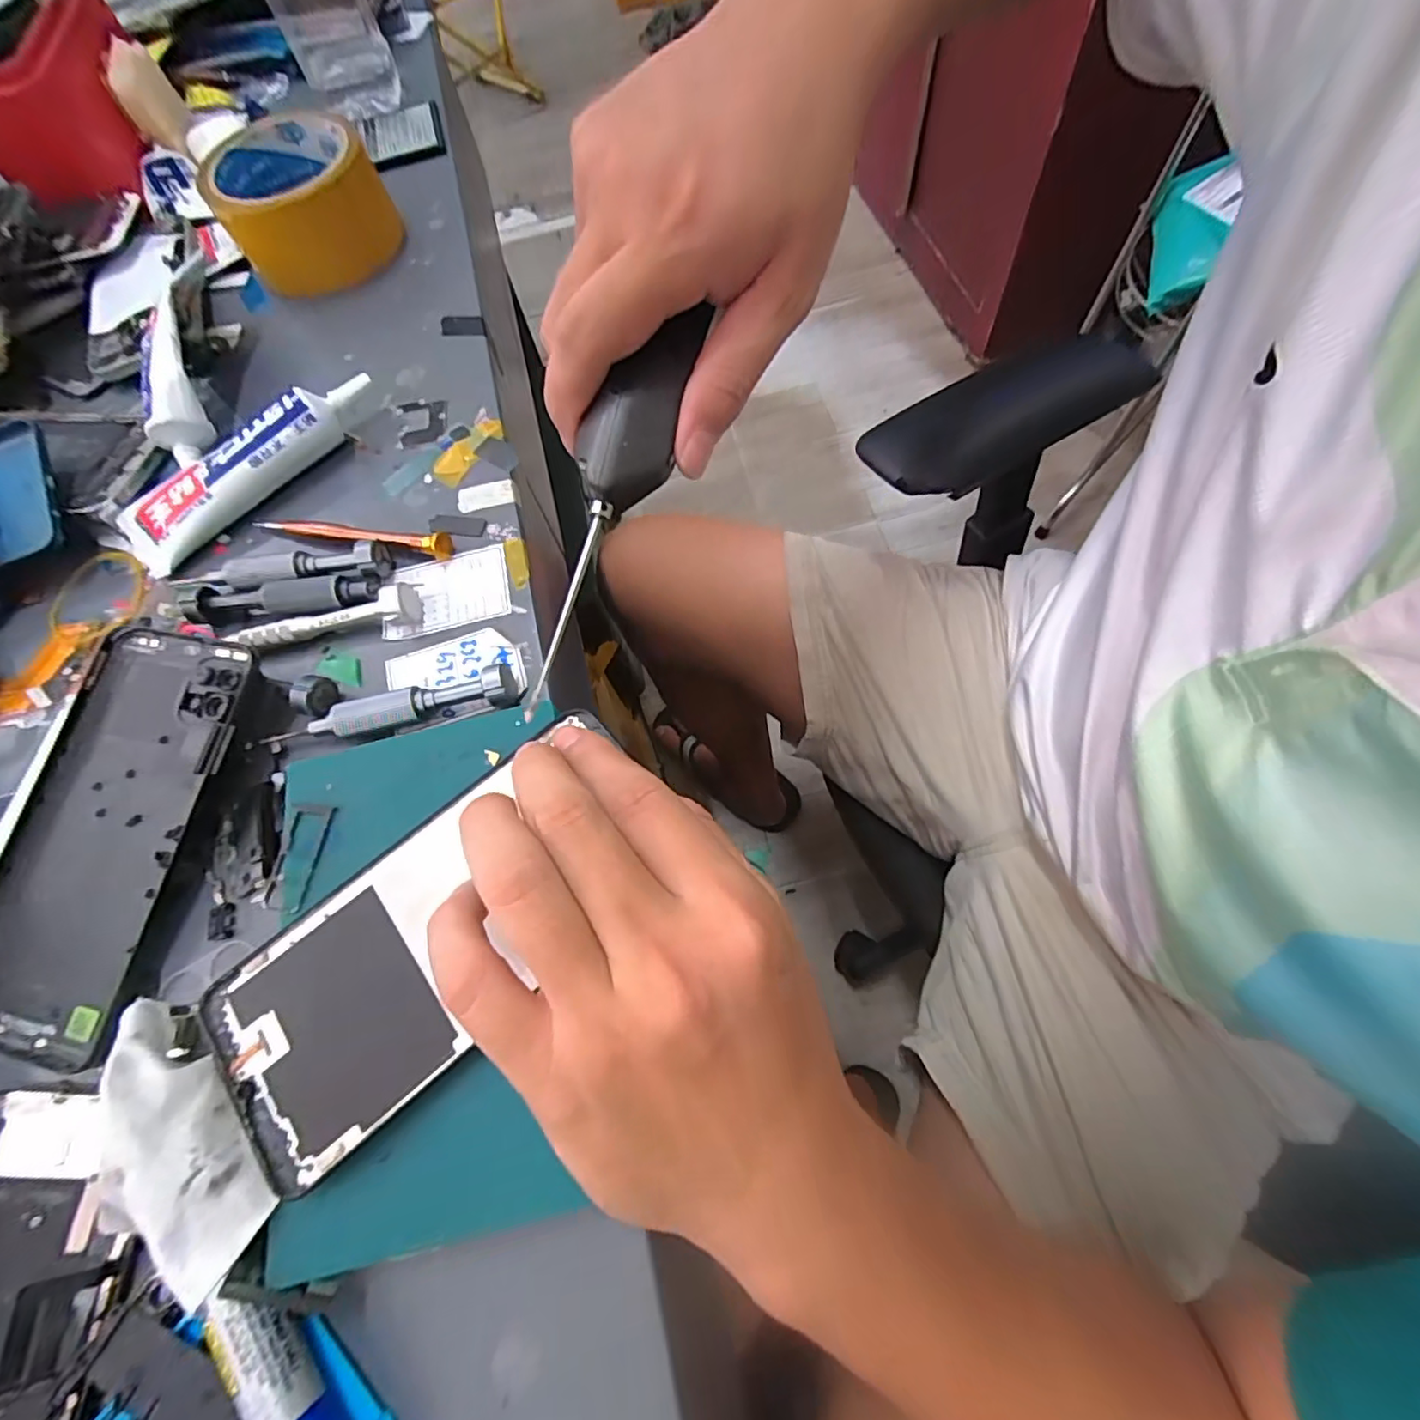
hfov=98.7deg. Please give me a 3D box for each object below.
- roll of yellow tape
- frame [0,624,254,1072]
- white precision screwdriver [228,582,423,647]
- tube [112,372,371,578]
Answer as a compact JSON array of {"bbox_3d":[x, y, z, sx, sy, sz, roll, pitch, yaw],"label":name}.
[{"bbox_3d":[-0.246,-0.305,0.366,0.092,0.042,0.100,-39,71,-12],"label":"roll of yellow tape"},{"bbox_3d":[-0.242,0.046,0.244,0.084,0.004,0.164,3,75,8],"label":"frame"},{"bbox_3d":[-0.173,-0.040,0.269,0.084,0.013,0.015,-14,67,0],"label":"white precision screwdriver"},{"bbox_3d":[-0.233,-0.124,0.306,0.139,0.020,0.038,-40,73,-5],"label":"tube"}]

